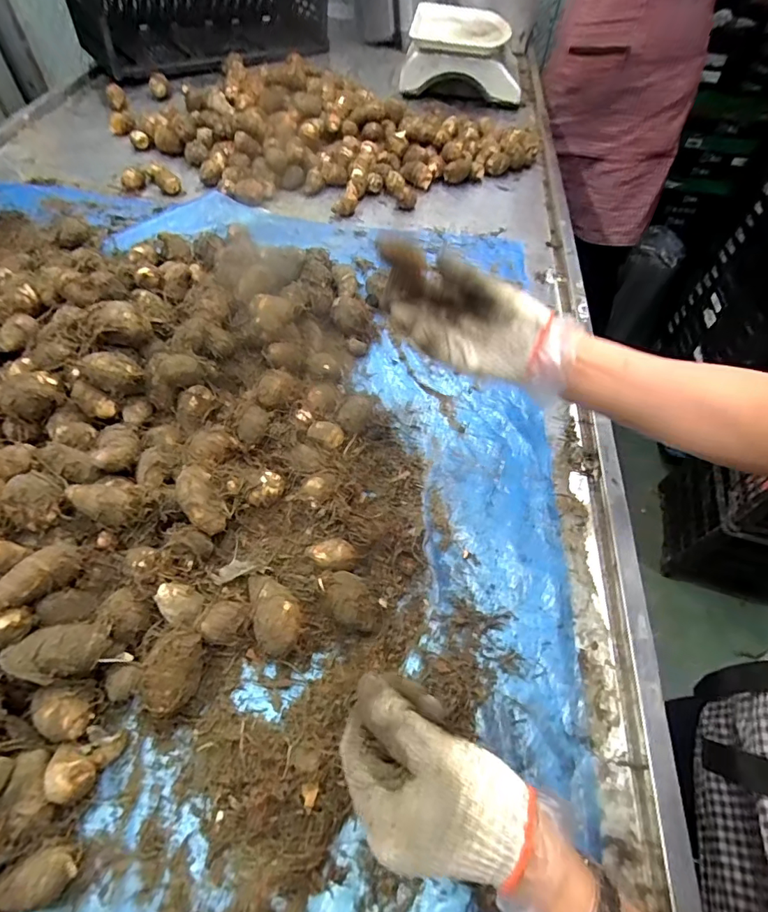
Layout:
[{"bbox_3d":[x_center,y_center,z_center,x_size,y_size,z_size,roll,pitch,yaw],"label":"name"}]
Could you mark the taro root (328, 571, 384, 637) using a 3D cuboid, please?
[{"bbox_3d":[-0.027,0.130,0.408,0.055,0.035,0.038,38,62,20],"label":"taro root"}]

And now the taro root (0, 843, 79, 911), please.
[{"bbox_3d":[-0.225,0.275,0.303,0.043,0.027,0.028,-17,59,-15],"label":"taro root"}]

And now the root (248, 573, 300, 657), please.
[{"bbox_3d":[-0.093,0.134,0.401,0.038,0.033,0.070,-12,58,-12],"label":"root"}]

